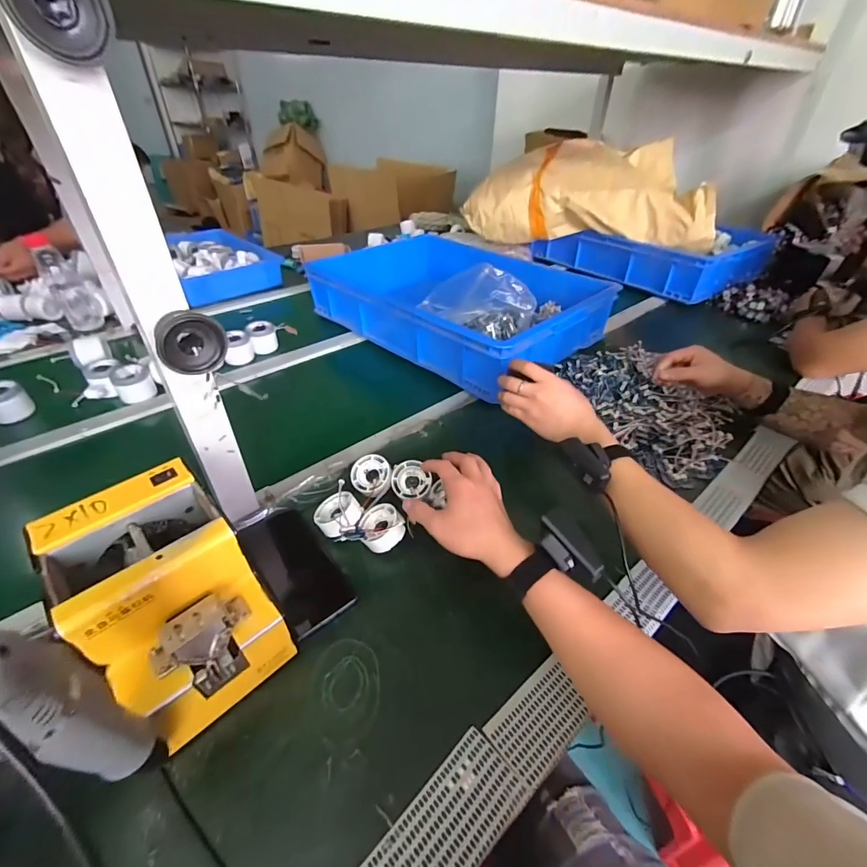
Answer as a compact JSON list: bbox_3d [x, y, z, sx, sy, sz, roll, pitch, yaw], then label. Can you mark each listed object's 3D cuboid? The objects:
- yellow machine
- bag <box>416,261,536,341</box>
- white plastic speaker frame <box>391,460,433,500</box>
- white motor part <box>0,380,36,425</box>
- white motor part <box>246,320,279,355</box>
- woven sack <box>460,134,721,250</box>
[{"bbox_3d":[-0.232,0.143,0.364,0.172,0.133,0.118,32,48,31],"label":"yellow machine"},{"bbox_3d":[0.092,-0.279,0.819,0.122,0.135,0.216,-29,49,-32],"label":"bag"},{"bbox_3d":[-0.030,0.062,0.554,0.052,0.028,0.050,-4,76,-3],"label":"white plastic speaker frame"},{"bbox_3d":[-0.721,-0.048,0.690,0.064,0.062,0.055,-2,40,-5],"label":"white motor part"},{"bbox_3d":[-0.363,-0.202,0.876,0.054,0.060,0.050,-13,42,-18],"label":"white motor part"},{"bbox_3d":[0.460,-0.687,1.195,0.679,0.226,0.267,14,41,14],"label":"woven sack"}]

